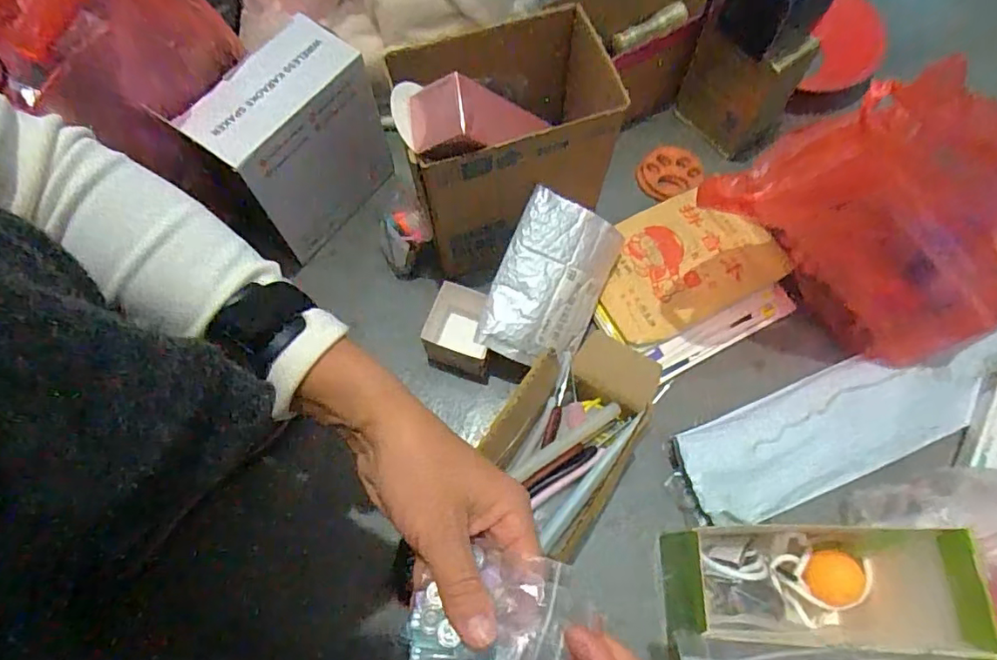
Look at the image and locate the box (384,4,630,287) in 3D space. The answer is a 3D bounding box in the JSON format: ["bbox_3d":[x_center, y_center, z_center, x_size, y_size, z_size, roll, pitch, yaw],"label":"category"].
[{"bbox_3d":[0.007,-0.158,0.499,0.162,0.183,0.130,-14,70,-5],"label":"box"}]

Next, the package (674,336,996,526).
[{"bbox_3d":[0.355,0.070,0.506,0.399,0.019,0.097,-20,70,-7],"label":"package"}]

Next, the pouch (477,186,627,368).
[{"bbox_3d":[0.050,-0.038,0.490,0.103,0.020,0.143,22,94,-21],"label":"pouch"}]

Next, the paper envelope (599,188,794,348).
[{"bbox_3d":[0.184,-0.070,0.554,0.190,0.014,0.128,-27,71,-9],"label":"paper envelope"}]

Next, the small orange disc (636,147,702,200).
[{"bbox_3d":[0.193,-0.178,0.619,0.073,0.018,0.060,-37,108,4],"label":"small orange disc"}]

